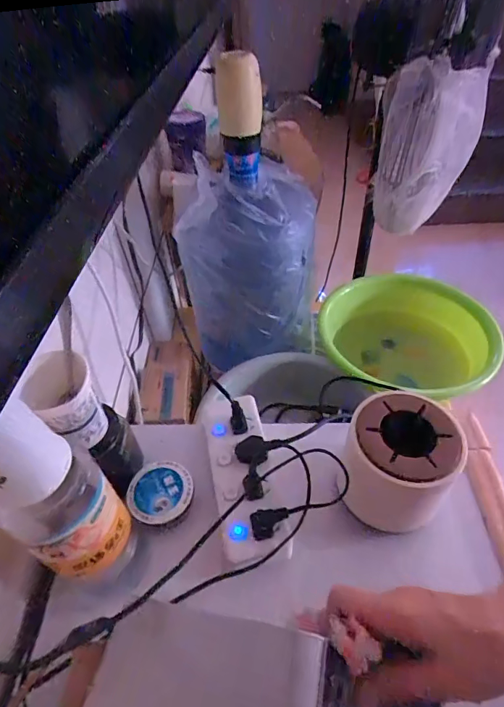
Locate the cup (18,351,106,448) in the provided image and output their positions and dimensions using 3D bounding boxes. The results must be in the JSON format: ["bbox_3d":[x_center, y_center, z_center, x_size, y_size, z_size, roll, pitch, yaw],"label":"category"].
[{"bbox_3d":[-0.176,0.048,0.404,0.067,0.075,0.064,-2,47,2],"label":"cup"}]

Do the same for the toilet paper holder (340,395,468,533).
[{"bbox_3d":[0.148,0.111,0.424,0.099,0.107,0.096,9,48,11],"label":"toilet paper holder"}]

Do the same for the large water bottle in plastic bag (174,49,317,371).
[{"bbox_3d":[-0.006,-0.245,0.777,0.228,0.479,0.231,1,47,5],"label":"large water bottle in plastic bag"}]

